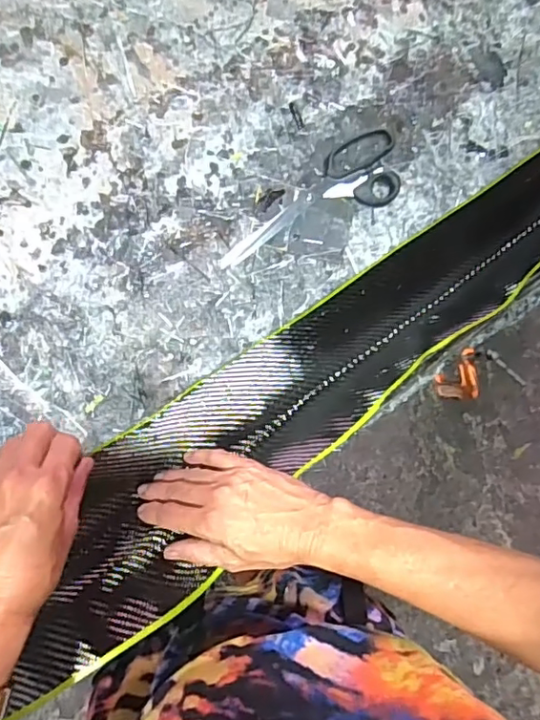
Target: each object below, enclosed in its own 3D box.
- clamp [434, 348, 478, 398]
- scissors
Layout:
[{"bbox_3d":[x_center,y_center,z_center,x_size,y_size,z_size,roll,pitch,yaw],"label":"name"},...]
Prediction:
[{"bbox_3d":[0.215,0.018,0.643,0.013,0.079,0.055,-8,87,-16],"label":"clamp"},{"bbox_3d":[0.048,-0.176,0.627,0.238,0.015,0.083,-32,92,-10],"label":"scissors"}]

